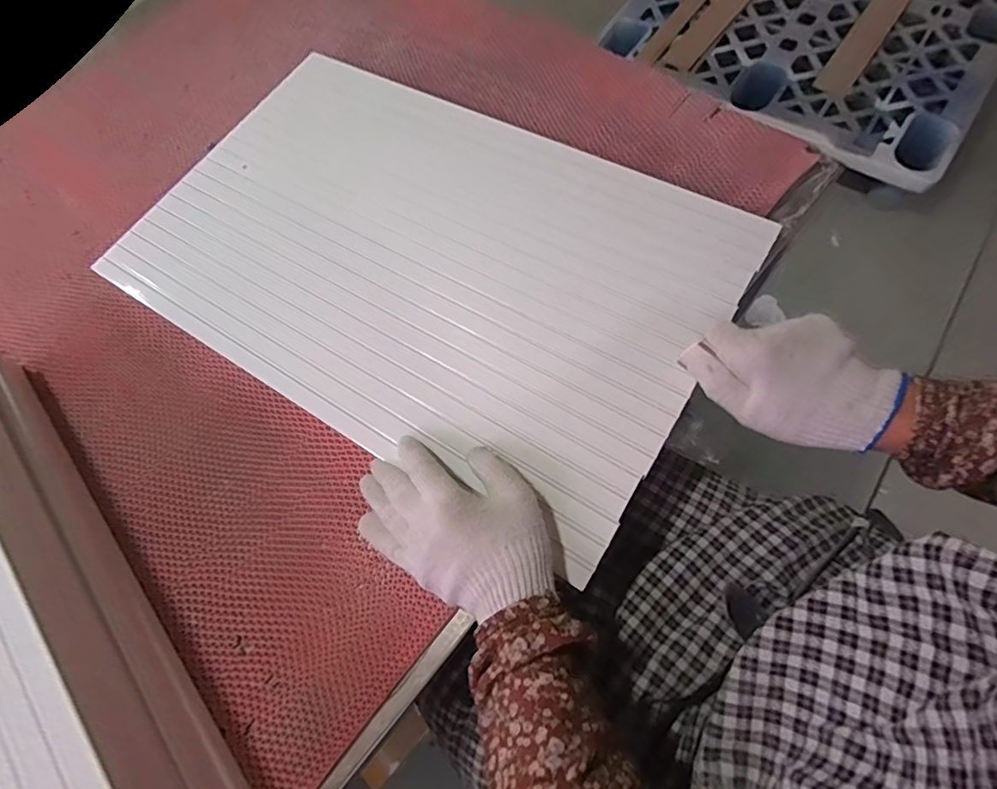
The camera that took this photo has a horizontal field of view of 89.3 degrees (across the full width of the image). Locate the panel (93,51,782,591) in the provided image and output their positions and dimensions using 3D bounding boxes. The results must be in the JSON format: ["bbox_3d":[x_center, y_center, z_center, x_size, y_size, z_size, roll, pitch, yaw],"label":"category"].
[{"bbox_3d":[-0.081,-0.140,0.497,0.570,0.007,0.362,29,75,16],"label":"panel"}]

